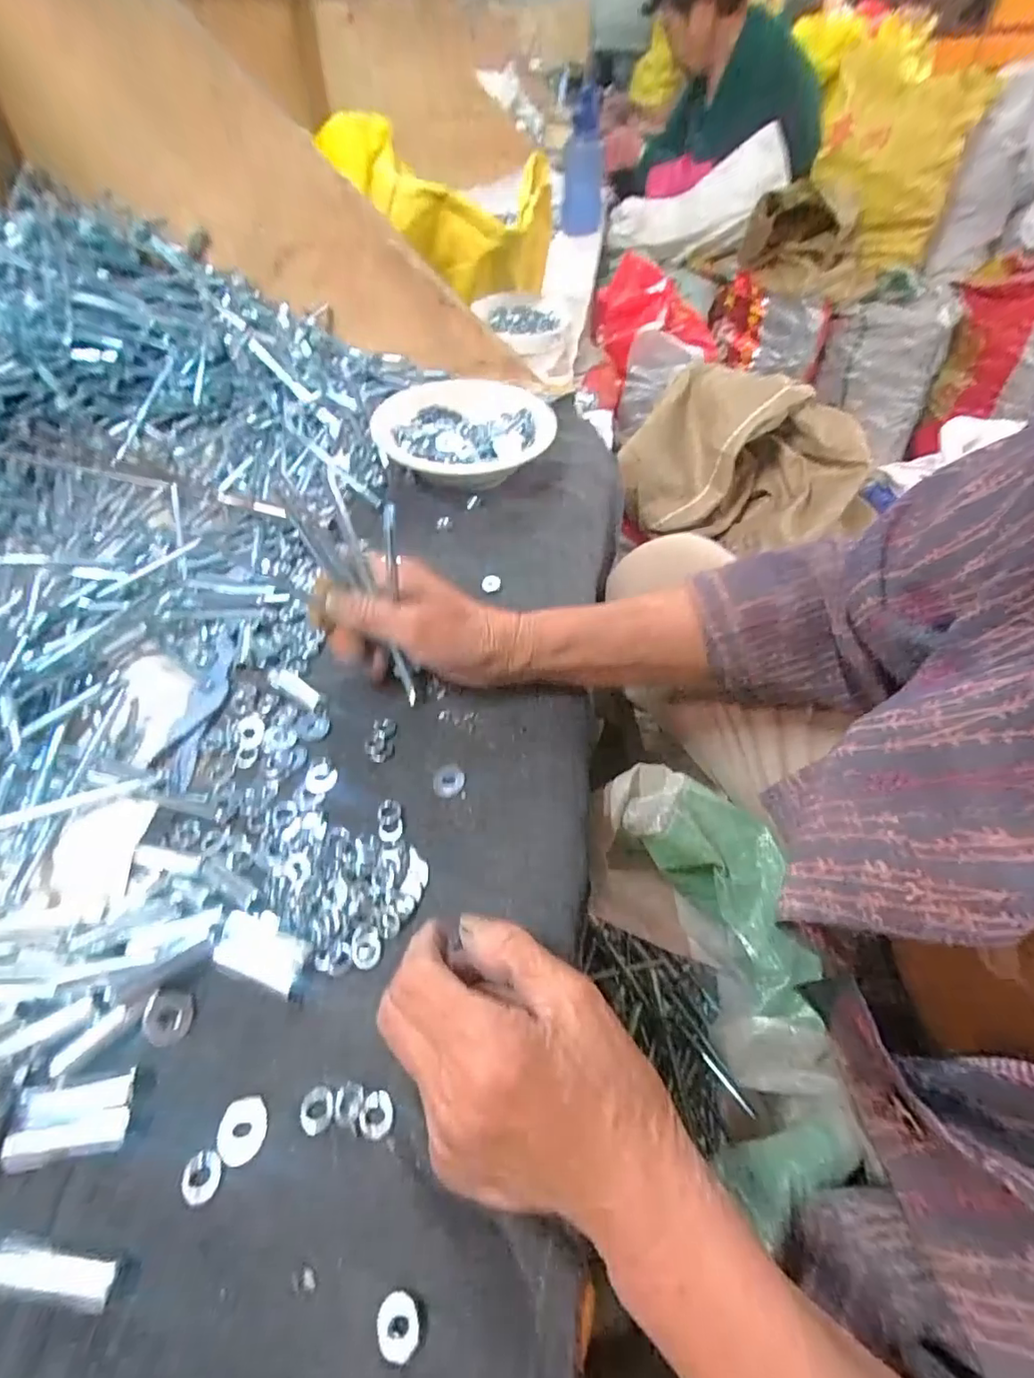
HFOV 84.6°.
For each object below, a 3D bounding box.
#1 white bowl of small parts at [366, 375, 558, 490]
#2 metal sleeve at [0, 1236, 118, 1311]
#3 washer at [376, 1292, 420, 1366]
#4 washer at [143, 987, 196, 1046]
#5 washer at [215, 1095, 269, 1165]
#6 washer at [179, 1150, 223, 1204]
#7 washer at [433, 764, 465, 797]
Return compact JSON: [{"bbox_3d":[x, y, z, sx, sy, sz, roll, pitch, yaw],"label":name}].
[{"bbox_3d":[-0.043,-0.235,0.547,0.175,0.055,0.167,0,49,0],"label":"white bowl of small parts"},{"bbox_3d":[-0.160,0.201,0.196,0.041,0.009,0.013,7,49,6],"label":"metal sleeve"},{"bbox_3d":[-0.039,0.212,0.189,0.014,0.004,0.016,-3,49,-2],"label":"washer"},{"bbox_3d":[-0.153,0.144,0.250,0.020,0.004,0.021,7,54,-14],"label":"washer"},{"bbox_3d":[-0.110,0.175,0.226,0.019,0.004,0.022,-3,49,-2],"label":"washer"},{"bbox_3d":[-0.121,0.186,0.216,0.015,0.004,0.014,0,49,0],"label":"washer"},{"bbox_3d":[-0.041,0.053,0.336,0.019,0.004,0.022,-3,49,-2],"label":"washer"}]

